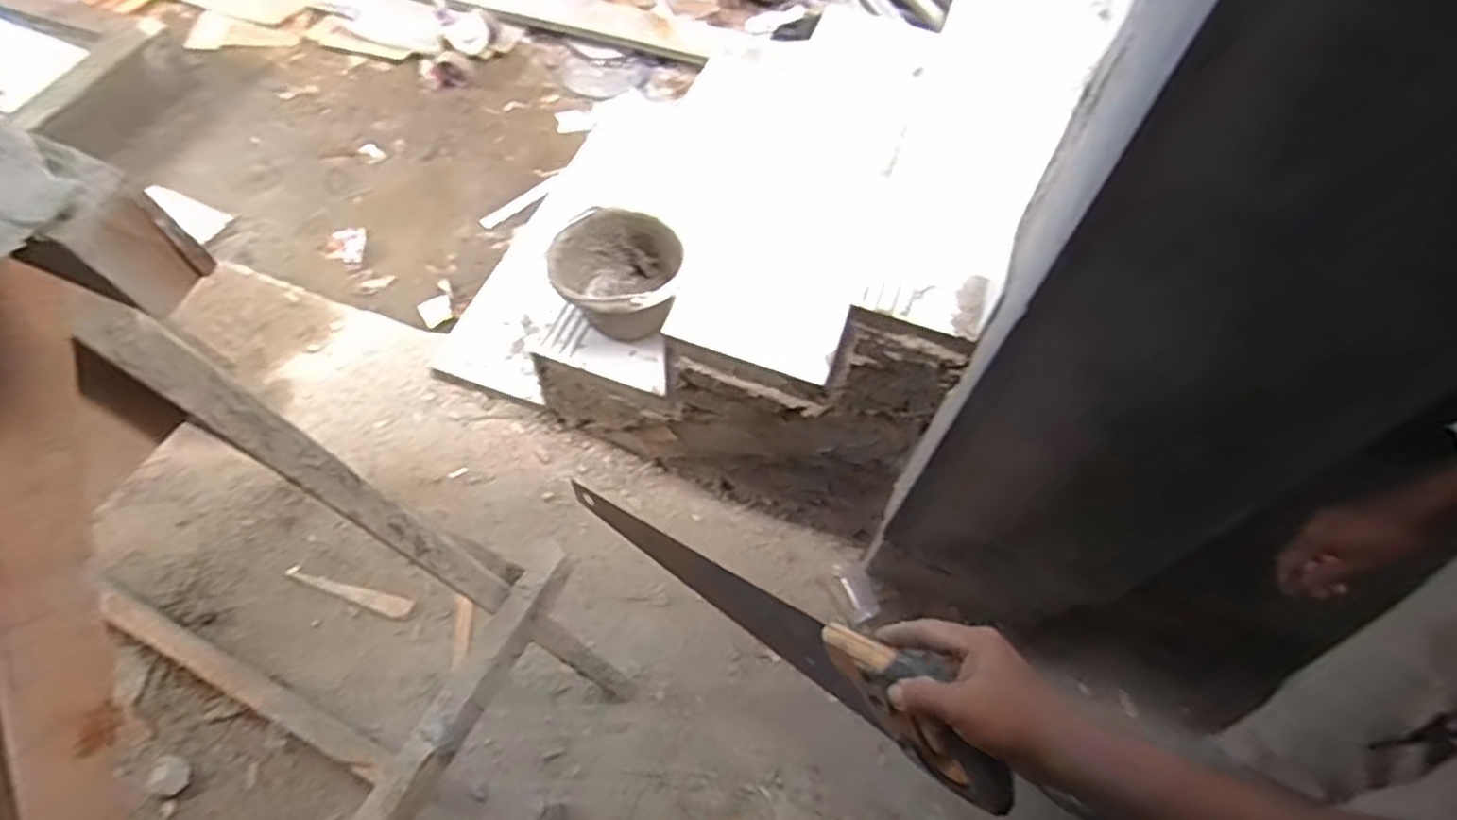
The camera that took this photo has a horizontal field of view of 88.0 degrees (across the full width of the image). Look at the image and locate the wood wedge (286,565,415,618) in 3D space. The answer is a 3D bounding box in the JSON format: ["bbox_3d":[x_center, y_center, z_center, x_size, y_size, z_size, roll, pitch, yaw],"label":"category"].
[{"bbox_3d":[-0.722,0.348,1.437,0.252,0.015,0.040,15,59,5],"label":"wood wedge"}]

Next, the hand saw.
[{"bbox_3d":[0.024,0.173,0.676,0.501,0.110,0.038,25,57,40],"label":"hand saw"}]

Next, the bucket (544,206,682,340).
[{"bbox_3d":[-0.205,-0.244,1.408,0.229,0.154,0.227,2,59,-3],"label":"bucket"}]

